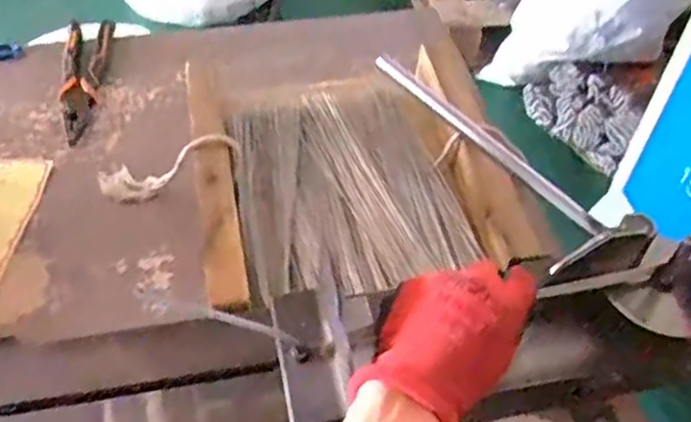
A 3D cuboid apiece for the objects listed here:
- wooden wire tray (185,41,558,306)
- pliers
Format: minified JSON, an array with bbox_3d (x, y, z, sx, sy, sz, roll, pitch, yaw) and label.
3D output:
[{"bbox_3d":[-0.002,-0.042,0.635,0.278,0.064,0.261,-10,50,-12],"label":"wooden wire tray"},{"bbox_3d":[-0.286,-0.150,0.751,0.047,0.016,0.198,-4,49,-7],"label":"pliers"}]

